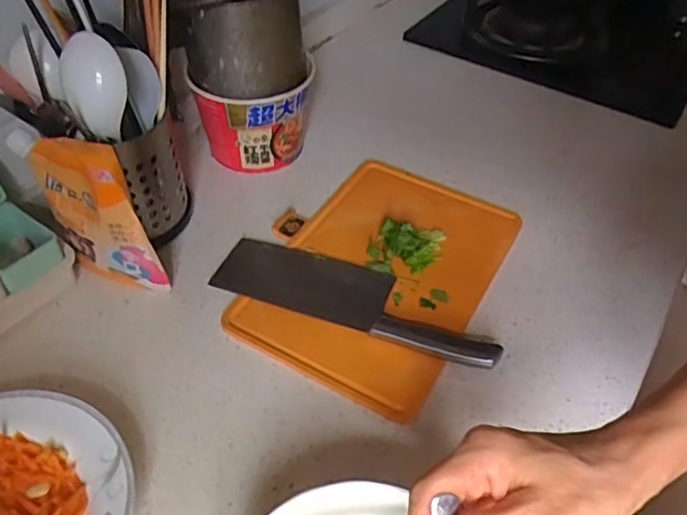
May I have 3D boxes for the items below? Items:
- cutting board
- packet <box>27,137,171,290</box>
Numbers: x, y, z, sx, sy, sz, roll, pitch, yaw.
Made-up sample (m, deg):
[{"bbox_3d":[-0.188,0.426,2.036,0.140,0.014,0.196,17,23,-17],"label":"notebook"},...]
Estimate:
[{"bbox_3d":[0.033,0.003,0.618,0.219,0.019,0.296,24,51,19],"label":"cutting board"},{"bbox_3d":[-0.220,-0.037,0.540,0.105,0.158,0.028,27,52,21],"label":"packet"}]

